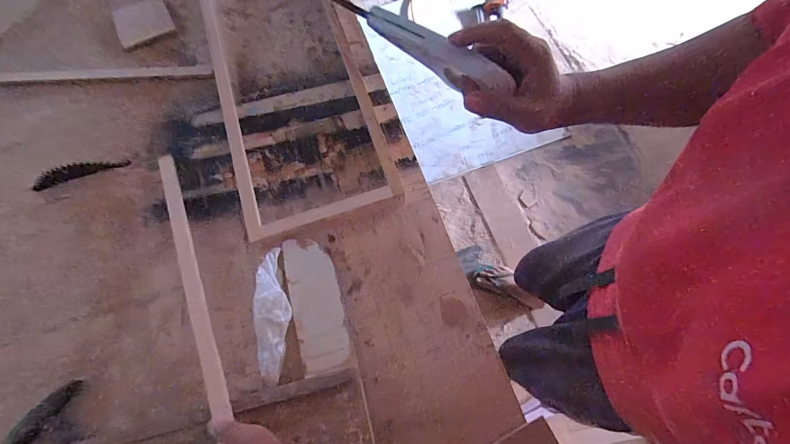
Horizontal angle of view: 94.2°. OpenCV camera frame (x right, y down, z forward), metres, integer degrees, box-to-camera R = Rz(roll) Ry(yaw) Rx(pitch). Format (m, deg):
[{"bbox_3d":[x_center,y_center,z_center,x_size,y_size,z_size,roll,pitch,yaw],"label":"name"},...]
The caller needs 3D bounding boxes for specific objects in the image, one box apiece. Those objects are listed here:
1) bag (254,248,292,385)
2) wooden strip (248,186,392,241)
[{"bbox_3d":[-0.173,0.124,0.517,0.052,0.035,0.188,-7,70,-2],"label":"bag"},{"bbox_3d":[-0.111,-0.017,0.574,0.218,0.018,0.022,-18,71,-6],"label":"wooden strip"}]

